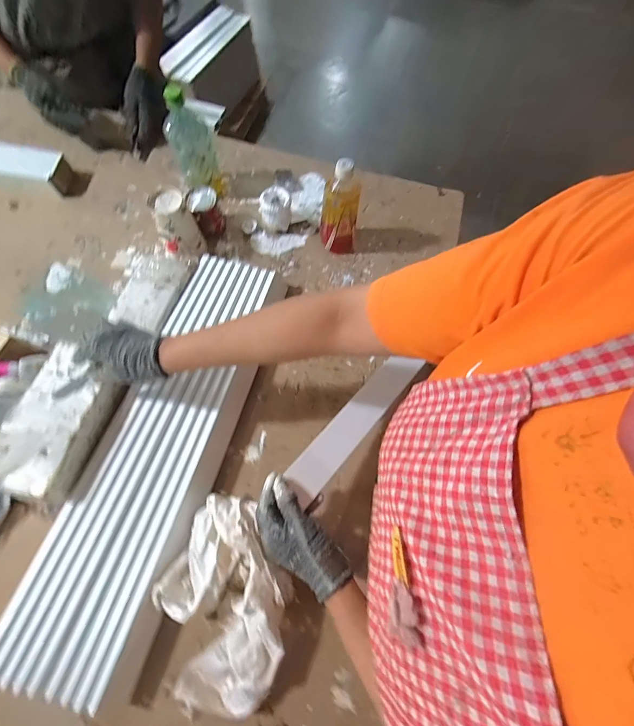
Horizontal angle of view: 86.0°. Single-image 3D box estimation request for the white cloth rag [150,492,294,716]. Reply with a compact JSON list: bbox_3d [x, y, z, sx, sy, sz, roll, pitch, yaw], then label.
[{"bbox_3d":[-0.117,0.299,0.431,0.156,0.099,0.234,-17,68,-8],"label":"white cloth rag"}]

